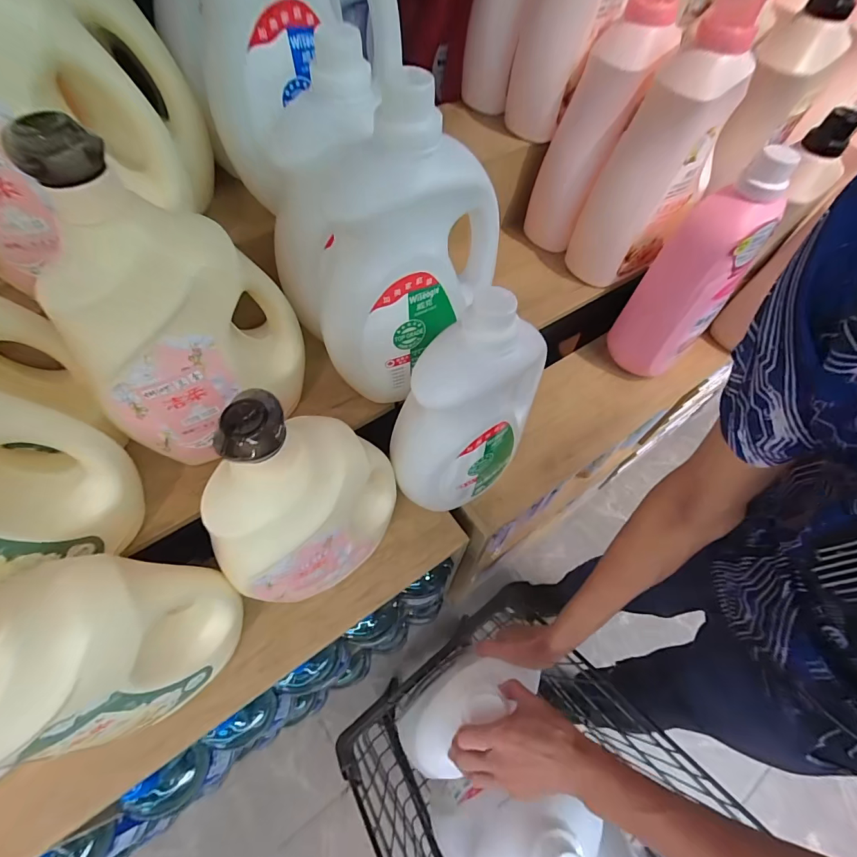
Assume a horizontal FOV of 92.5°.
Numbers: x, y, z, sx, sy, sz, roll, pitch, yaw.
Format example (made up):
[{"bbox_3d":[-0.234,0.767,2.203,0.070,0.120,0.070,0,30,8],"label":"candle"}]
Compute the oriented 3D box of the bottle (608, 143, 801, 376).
[{"bbox_3d":[0.435,-0.238,0.690,0.121,0.356,0.132,-40,69,-23],"label":"bottle"}]

